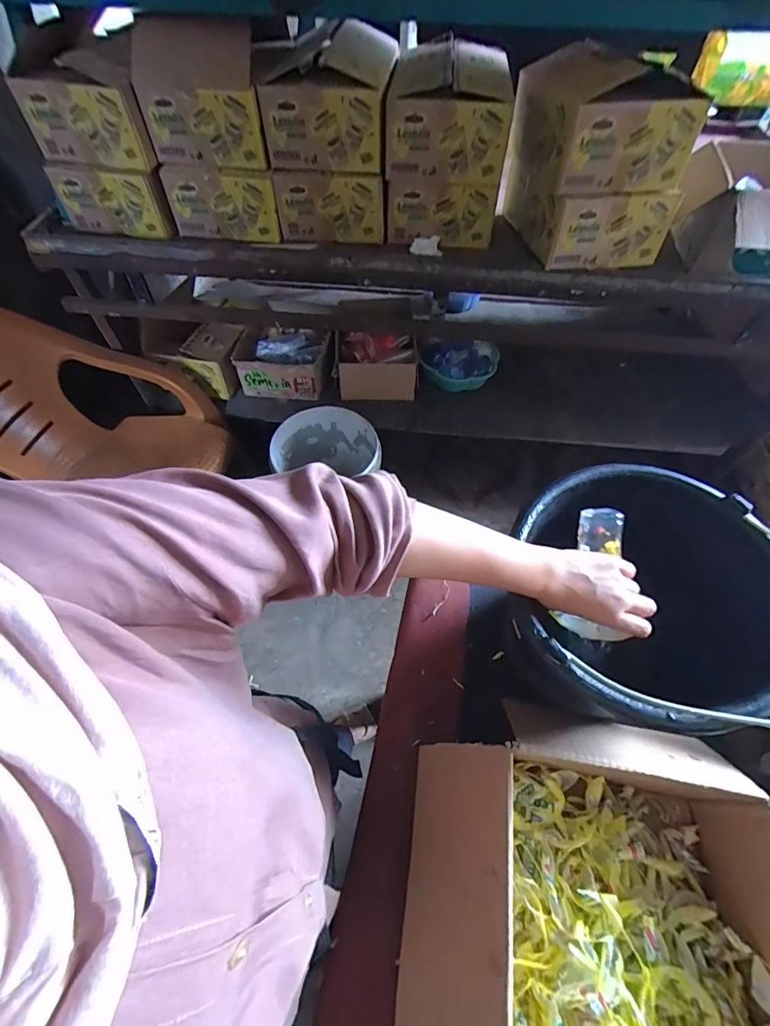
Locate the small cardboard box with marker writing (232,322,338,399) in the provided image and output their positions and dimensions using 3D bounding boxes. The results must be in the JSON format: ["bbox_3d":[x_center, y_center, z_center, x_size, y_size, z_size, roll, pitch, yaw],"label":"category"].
[{"bbox_3d":[-0.309,-0.469,1.346,0.293,0.125,0.186,5,59,3],"label":"small cardboard box with marker writing"}]

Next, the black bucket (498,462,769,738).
[{"bbox_3d":[0.275,0.110,0.498,0.266,0.263,0.265,0,59,0],"label":"black bucket"}]

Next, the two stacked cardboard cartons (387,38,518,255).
[{"bbox_3d":[0.143,-0.829,0.976,0.243,0.283,0.313,7,59,5],"label":"two stacked cardboard cartons"}]

